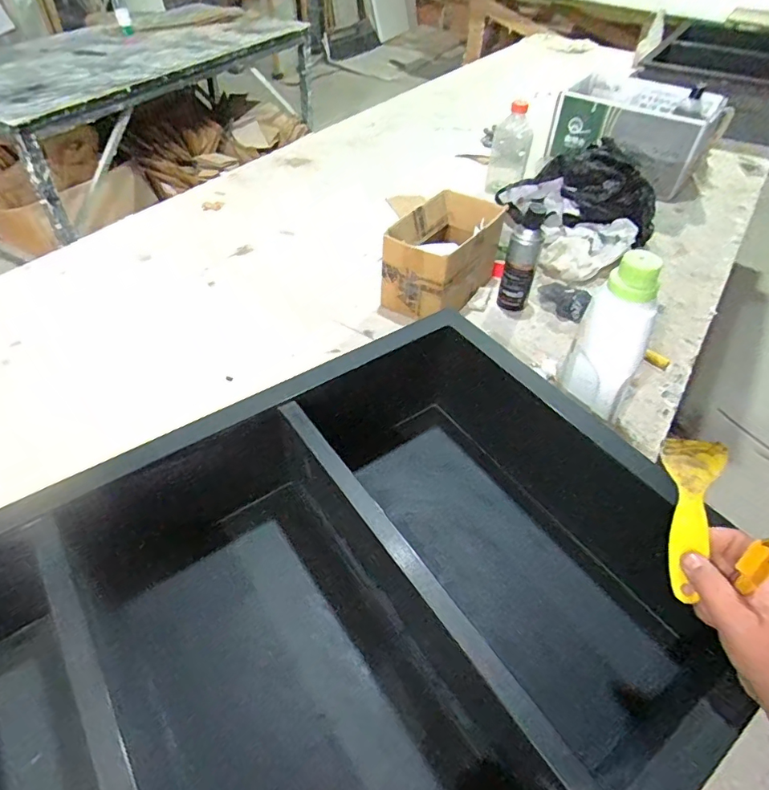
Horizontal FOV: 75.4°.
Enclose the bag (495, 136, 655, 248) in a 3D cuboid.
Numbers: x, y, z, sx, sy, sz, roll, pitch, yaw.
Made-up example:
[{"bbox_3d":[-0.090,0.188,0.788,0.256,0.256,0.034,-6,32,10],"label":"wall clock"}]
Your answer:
[{"bbox_3d":[0.451,-0.455,1.132,0.170,0.166,0.326,-31,57,-28],"label":"bag"}]

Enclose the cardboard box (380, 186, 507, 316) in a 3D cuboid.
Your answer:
[{"bbox_3d":[0.118,-0.269,0.987,0.152,0.163,0.253,30,53,22],"label":"cardboard box"}]

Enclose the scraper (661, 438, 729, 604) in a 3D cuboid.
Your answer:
[{"bbox_3d":[0.243,0.099,0.400,0.040,0.015,0.124,10,84,5],"label":"scraper"}]

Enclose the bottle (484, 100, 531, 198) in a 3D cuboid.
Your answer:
[{"bbox_3d":[0.316,-0.616,1.262,0.099,0.217,0.086,8,48,4],"label":"bottle"}]

